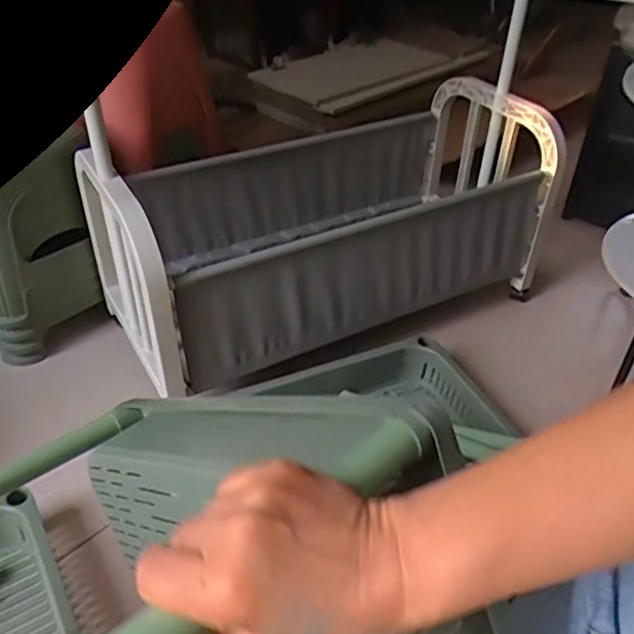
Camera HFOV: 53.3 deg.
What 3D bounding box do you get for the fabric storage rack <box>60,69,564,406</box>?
[{"bbox_3d":[0.034,-0.201,1.137,0.808,0.292,0.373,-20,43,-24],"label":"fabric storage rack"}]

